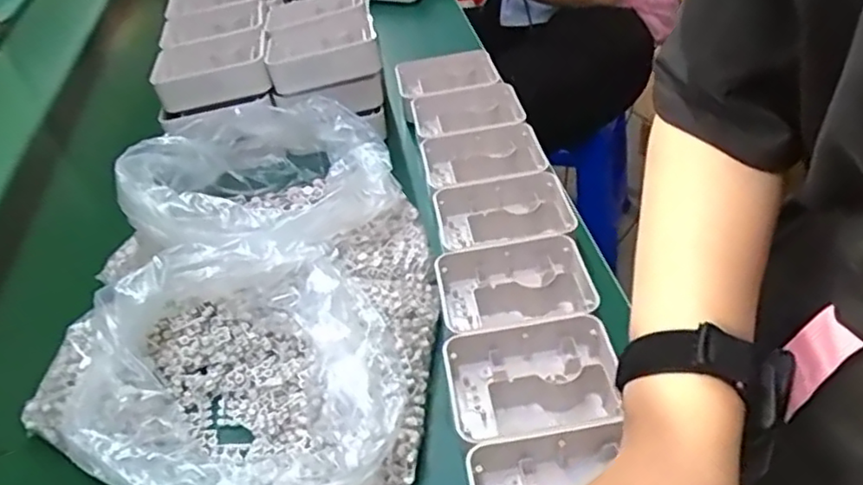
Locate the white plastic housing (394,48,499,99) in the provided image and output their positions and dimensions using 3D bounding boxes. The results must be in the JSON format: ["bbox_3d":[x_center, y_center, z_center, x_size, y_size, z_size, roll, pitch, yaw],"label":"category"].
[{"bbox_3d":[0.018,-0.222,0.845,0.124,0.018,0.090,-15,42,-8],"label":"white plastic housing"}]

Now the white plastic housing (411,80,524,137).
[{"bbox_3d":[0.045,-0.146,0.788,0.128,0.041,0.100,-12,41,-3],"label":"white plastic housing"}]

